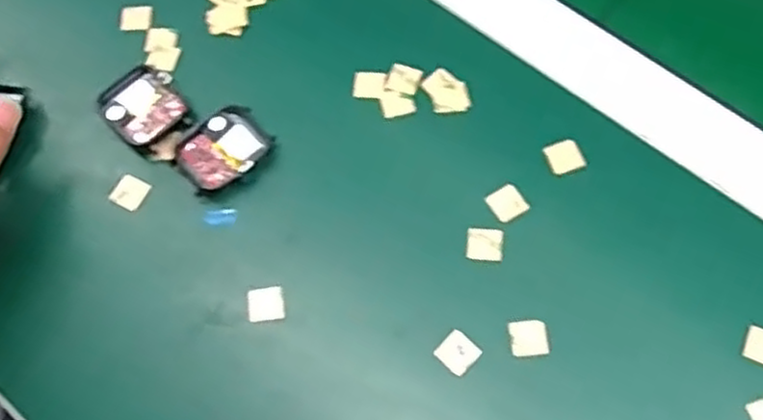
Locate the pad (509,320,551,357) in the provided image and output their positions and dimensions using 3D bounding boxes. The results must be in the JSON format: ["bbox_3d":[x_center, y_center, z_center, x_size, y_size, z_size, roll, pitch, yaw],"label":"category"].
[{"bbox_3d":[0.068,0.058,0.345,0.017,0.004,0.017,-7,67,-1],"label":"pad"}]

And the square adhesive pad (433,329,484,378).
[{"bbox_3d":[0.035,0.065,0.344,0.017,0.004,0.016,40,73,17],"label":"square adhesive pad"}]

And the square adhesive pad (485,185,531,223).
[{"bbox_3d":[0.062,-0.004,0.371,0.017,0.004,0.017,-30,69,-11],"label":"square adhesive pad"}]

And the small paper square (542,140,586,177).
[{"bbox_3d":[0.092,-0.027,0.380,0.017,0.004,0.017,-20,68,-7],"label":"small paper square"}]

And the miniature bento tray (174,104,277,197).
[{"bbox_3d":[-0.080,-0.030,0.382,0.044,0.010,0.035,-38,71,-13],"label":"miniature bento tray"}]

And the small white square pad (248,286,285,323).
[{"bbox_3d":[-0.055,0.044,0.355,0.016,0.004,0.016,-9,68,-2],"label":"small white square pad"}]

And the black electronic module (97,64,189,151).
[{"bbox_3d":[-0.124,-0.054,0.393,0.038,0.009,0.045,-39,72,-13],"label":"black electronic module"}]

